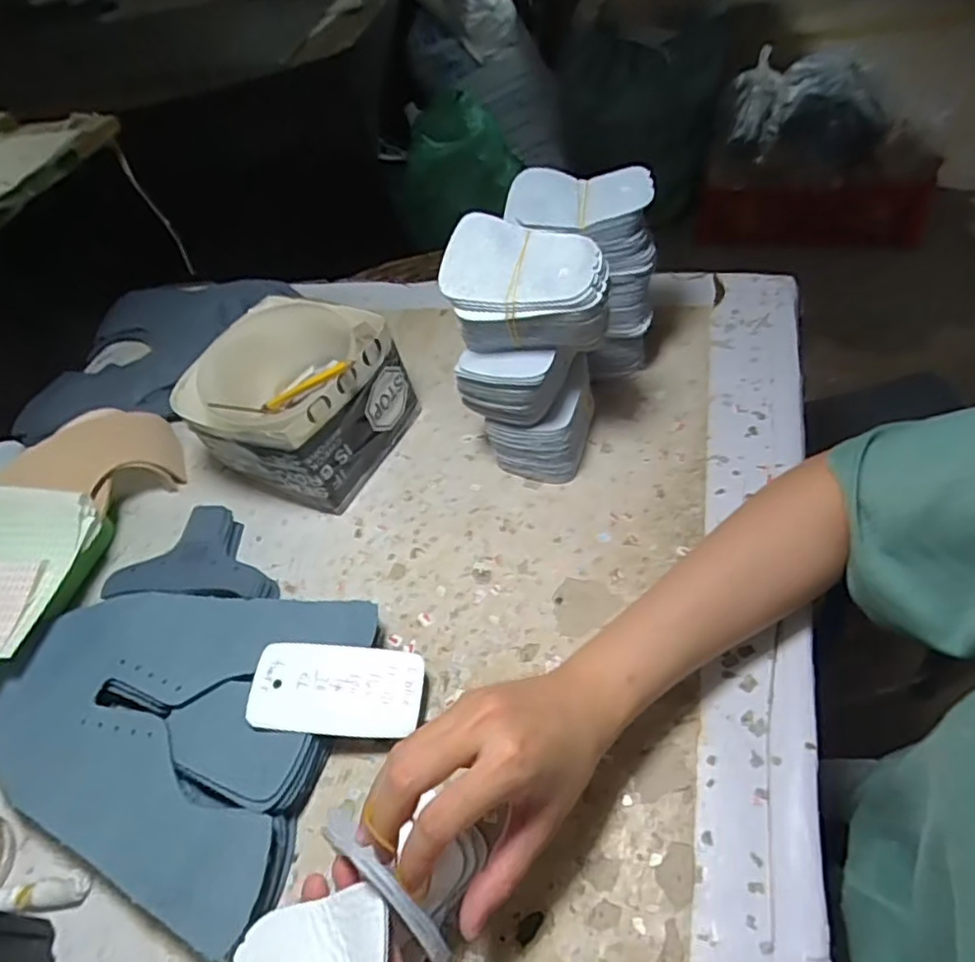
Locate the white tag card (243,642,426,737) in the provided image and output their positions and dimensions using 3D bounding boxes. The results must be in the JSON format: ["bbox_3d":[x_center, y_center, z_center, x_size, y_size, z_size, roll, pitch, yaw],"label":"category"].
[{"bbox_3d":[-0.093,0.128,0.408,0.103,0.004,0.052,4,62,1],"label":"white tag card"}]

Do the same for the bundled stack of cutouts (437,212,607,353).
[{"bbox_3d":[0.028,-0.127,0.434,0.105,0.063,0.073,1,68,11],"label":"bundled stack of cutouts"}]

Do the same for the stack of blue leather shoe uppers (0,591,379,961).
[{"bbox_3d":[-0.218,0.151,0.420,0.246,0.022,0.192,8,55,10],"label":"stack of blue leather shoe uppers"}]

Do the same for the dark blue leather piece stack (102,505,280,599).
[{"bbox_3d":[-0.220,0.060,0.517,0.129,0.032,0.082,-2,52,13],"label":"dark blue leather piece stack"}]

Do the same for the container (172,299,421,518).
[{"bbox_3d":[-0.165,-0.071,0.545,0.166,0.089,0.139,14,57,23],"label":"container"}]

